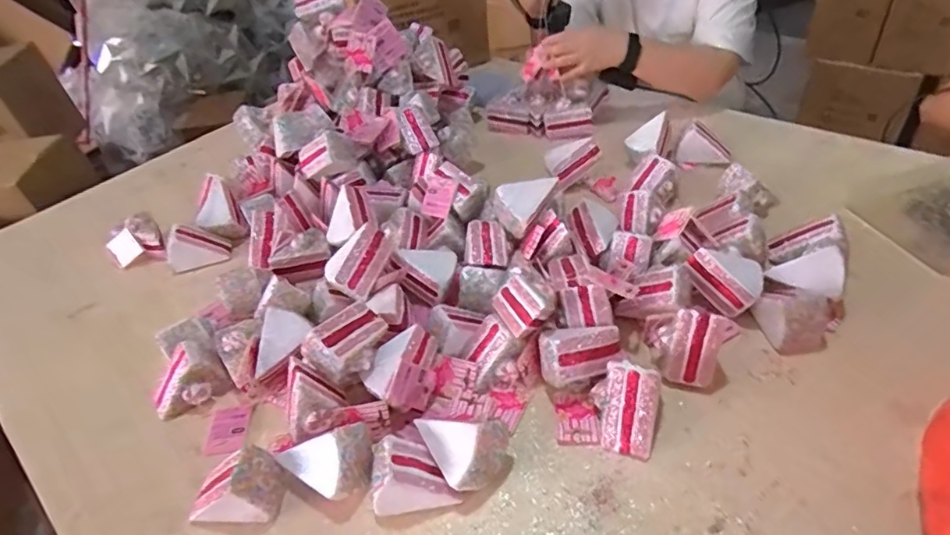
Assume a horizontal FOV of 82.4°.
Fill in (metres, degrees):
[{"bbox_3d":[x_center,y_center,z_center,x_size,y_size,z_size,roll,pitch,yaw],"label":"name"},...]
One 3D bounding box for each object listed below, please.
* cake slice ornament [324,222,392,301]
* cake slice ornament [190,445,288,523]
[{"bbox_3d":[-0.151,-0.007,0.708,0.046,0.061,0.097,-14,40,59],"label":"cake slice ornament"},{"bbox_3d":[-0.245,0.219,0.545,0.095,0.058,0.060,-8,42,0],"label":"cake slice ornament"}]

